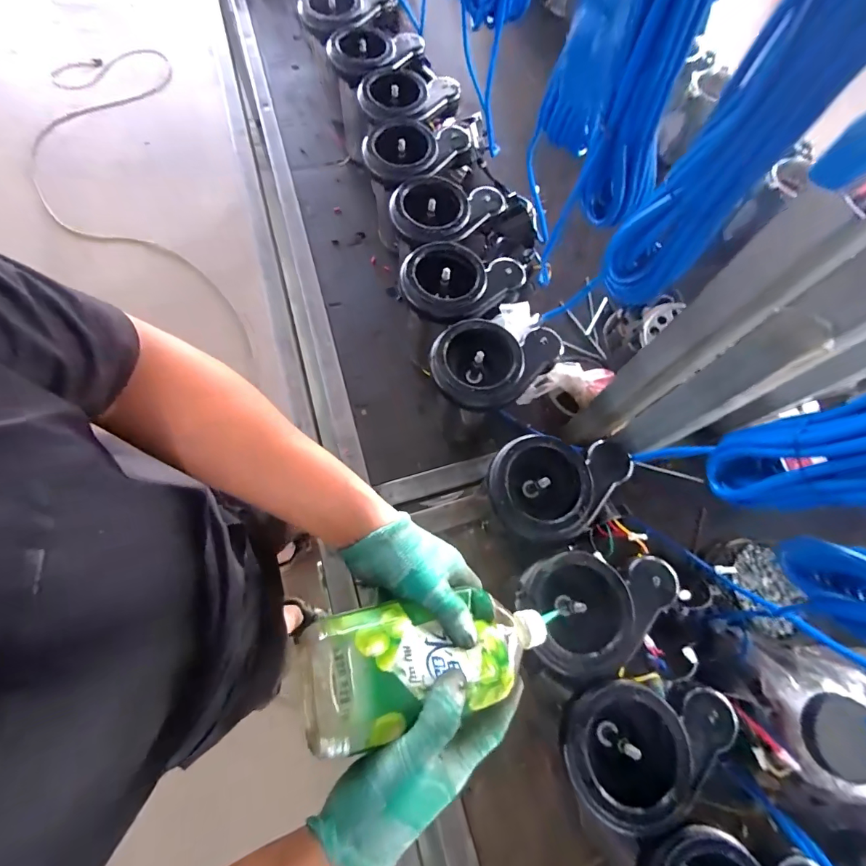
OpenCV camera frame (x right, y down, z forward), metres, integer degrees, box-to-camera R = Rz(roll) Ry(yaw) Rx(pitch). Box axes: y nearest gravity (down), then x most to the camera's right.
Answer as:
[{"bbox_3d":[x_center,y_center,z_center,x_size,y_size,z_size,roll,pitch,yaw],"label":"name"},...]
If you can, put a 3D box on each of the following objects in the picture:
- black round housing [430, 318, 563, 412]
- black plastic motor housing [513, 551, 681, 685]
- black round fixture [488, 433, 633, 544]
[{"bbox_3d":[0.077,-0.095,0.544,0.155,0.049,0.125,-42,76,-16],"label":"black round housing"},{"bbox_3d":[0.176,0.184,0.452,0.166,0.063,0.118,-22,71,-10],"label":"black plastic motor housing"},{"bbox_3d":[0.145,0.067,0.489,0.161,0.055,0.113,-1,69,-2],"label":"black round fixture"}]

